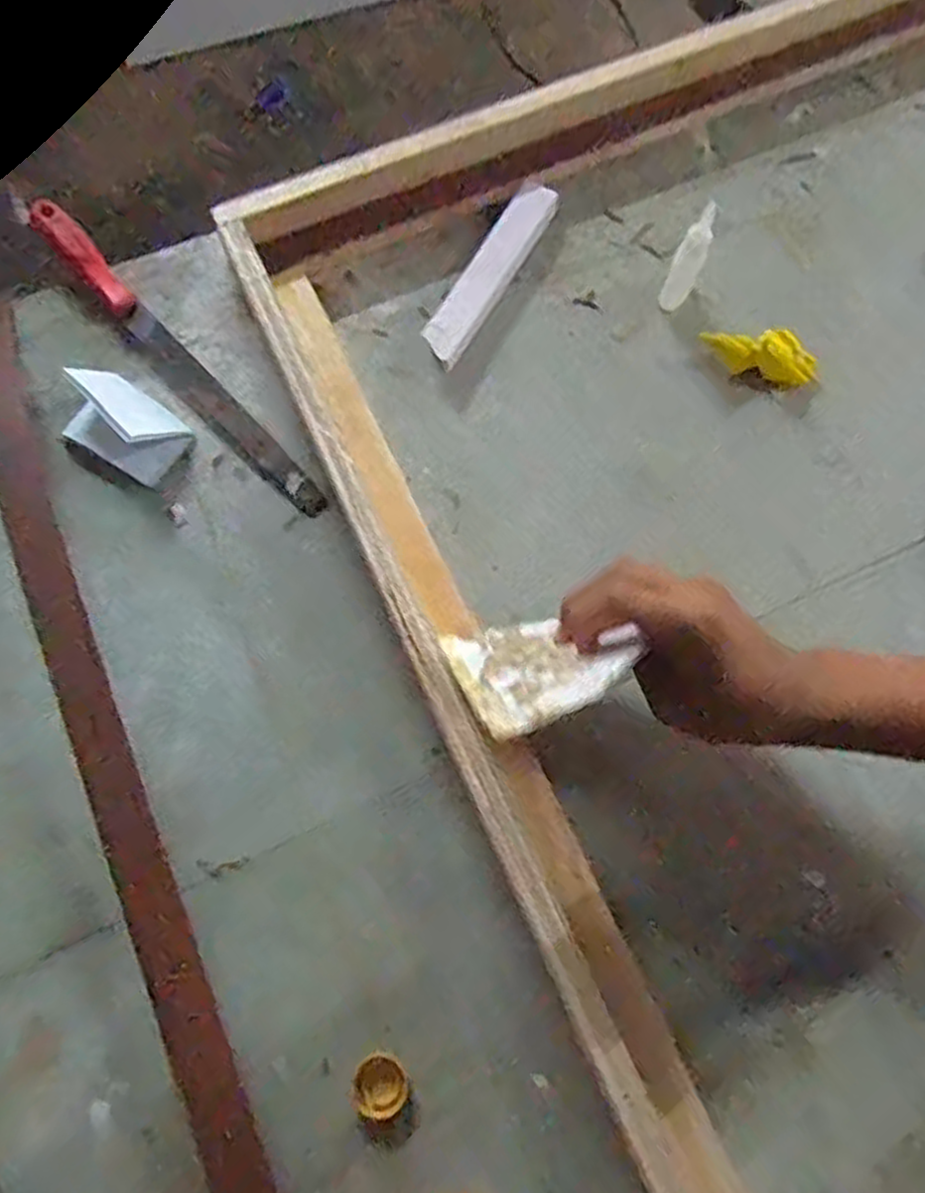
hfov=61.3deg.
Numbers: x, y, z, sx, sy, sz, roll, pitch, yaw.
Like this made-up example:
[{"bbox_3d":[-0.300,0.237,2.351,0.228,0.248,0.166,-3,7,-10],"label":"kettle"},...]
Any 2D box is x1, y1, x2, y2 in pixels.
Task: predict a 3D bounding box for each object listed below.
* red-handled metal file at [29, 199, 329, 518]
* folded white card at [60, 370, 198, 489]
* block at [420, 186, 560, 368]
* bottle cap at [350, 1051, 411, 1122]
[{"bbox_3d":[-0.198,-0.165,0.532,0.027,0.031,0.294,-41,77,-13],"label":"red-handled metal file"},{"bbox_3d":[-0.223,-0.117,0.512,0.079,0.029,0.053,29,73,7],"label":"folded white card"},{"bbox_3d":[0.021,-0.238,0.573,0.030,0.020,0.162,29,73,8],"label":"block"},{"bbox_3d":[-0.043,0.258,0.412,0.028,0.008,0.029,0,72,-1],"label":"bottle cap"}]

